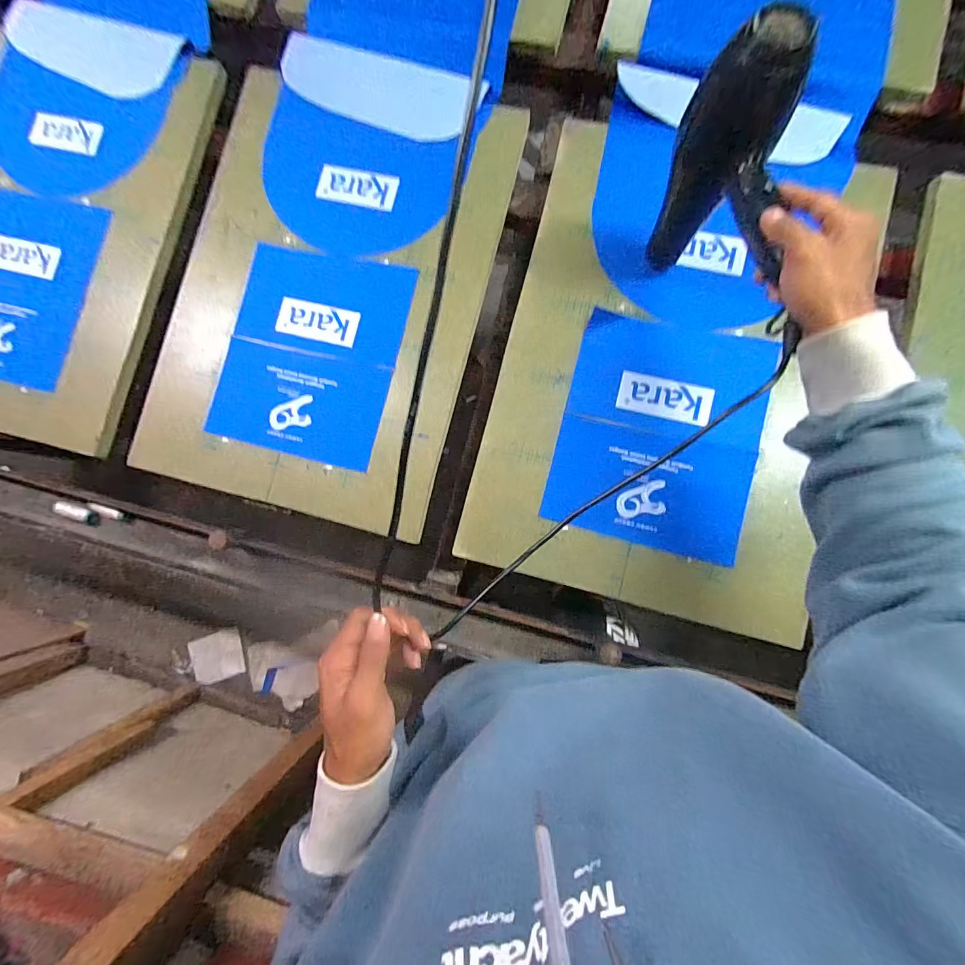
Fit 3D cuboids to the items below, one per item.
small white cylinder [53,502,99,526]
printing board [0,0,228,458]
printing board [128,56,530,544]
[{"bbox_3d":[-0.586,0.045,0.601,0.069,0.018,0.022,18,89,6],"label":"small white cylinder"},{"bbox_3d":[-0.697,-0.422,0.657,0.450,0.061,0.684,14,85,3],"label":"printing board"},{"bbox_3d":[-0.222,-0.288,0.600,0.454,0.022,0.646,15,89,6],"label":"printing board"}]

